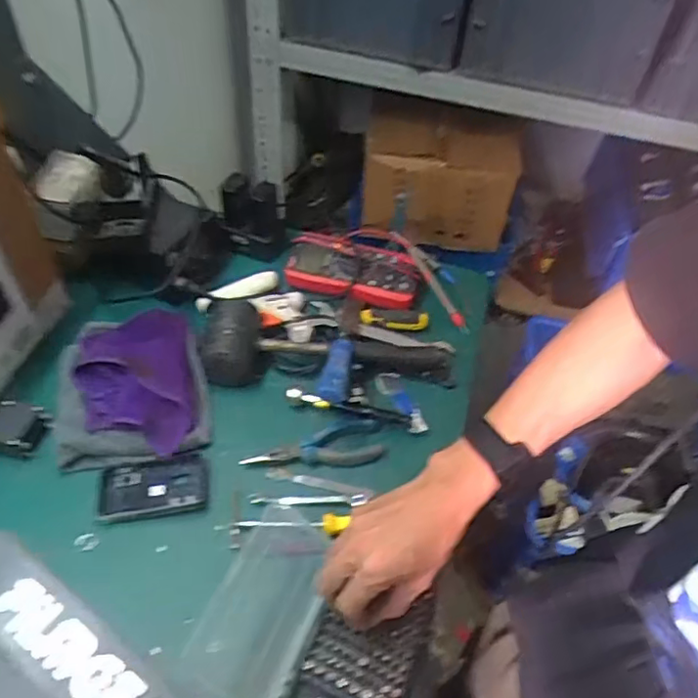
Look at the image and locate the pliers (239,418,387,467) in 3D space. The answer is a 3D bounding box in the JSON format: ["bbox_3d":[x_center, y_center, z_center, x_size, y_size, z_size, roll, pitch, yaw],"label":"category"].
[{"bbox_3d":[-0.037,0.109,0.670,0.158,0.014,0.048,-7,51,-11],"label":"pliers"}]

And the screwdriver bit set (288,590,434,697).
[{"bbox_3d":[0.010,0.276,0.521,0.096,0.023,0.138,20,51,11],"label":"screwdriver bit set"}]

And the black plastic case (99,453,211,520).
[{"bbox_3d":[-0.215,0.152,0.649,0.114,0.007,0.065,-6,51,-10],"label":"black plastic case"}]

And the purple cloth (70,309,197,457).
[{"bbox_3d":[-0.250,0.037,0.694,0.130,0.049,0.183,-9,52,-12],"label":"purple cloth"}]

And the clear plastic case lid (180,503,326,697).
[{"bbox_3d":[-0.079,0.238,0.574,0.102,0.032,0.180,20,51,11],"label":"clear plastic case lid"}]

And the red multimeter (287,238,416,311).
[{"bbox_3d":[0.006,-0.114,0.836,0.185,0.037,0.085,10,50,4],"label":"red multimeter"}]

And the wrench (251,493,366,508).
[{"bbox_3d":[-0.045,0.168,0.659,0.128,0.007,0.017,0,50,-5],"label":"wrench"}]

